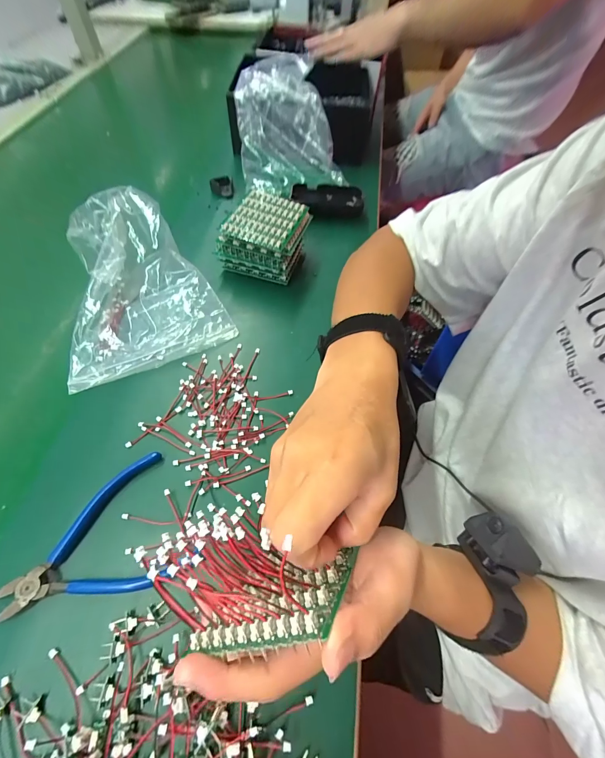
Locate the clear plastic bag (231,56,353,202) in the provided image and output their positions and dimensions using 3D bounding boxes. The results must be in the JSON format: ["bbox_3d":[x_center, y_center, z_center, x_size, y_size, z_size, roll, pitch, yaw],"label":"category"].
[{"bbox_3d":[-0.026,-0.401,0.506,0.151,0.111,0.191,-9,61,-7],"label":"clear plastic bag"}]

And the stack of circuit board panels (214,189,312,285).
[{"bbox_3d":[-0.048,-0.177,0.407,0.096,0.069,0.084,16,61,8],"label":"stack of circuit board panels"}]

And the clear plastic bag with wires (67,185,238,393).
[{"bbox_3d":[-0.204,-0.111,0.359,0.174,0.077,0.215,-29,65,-17],"label":"clear plastic bag with wires"}]

